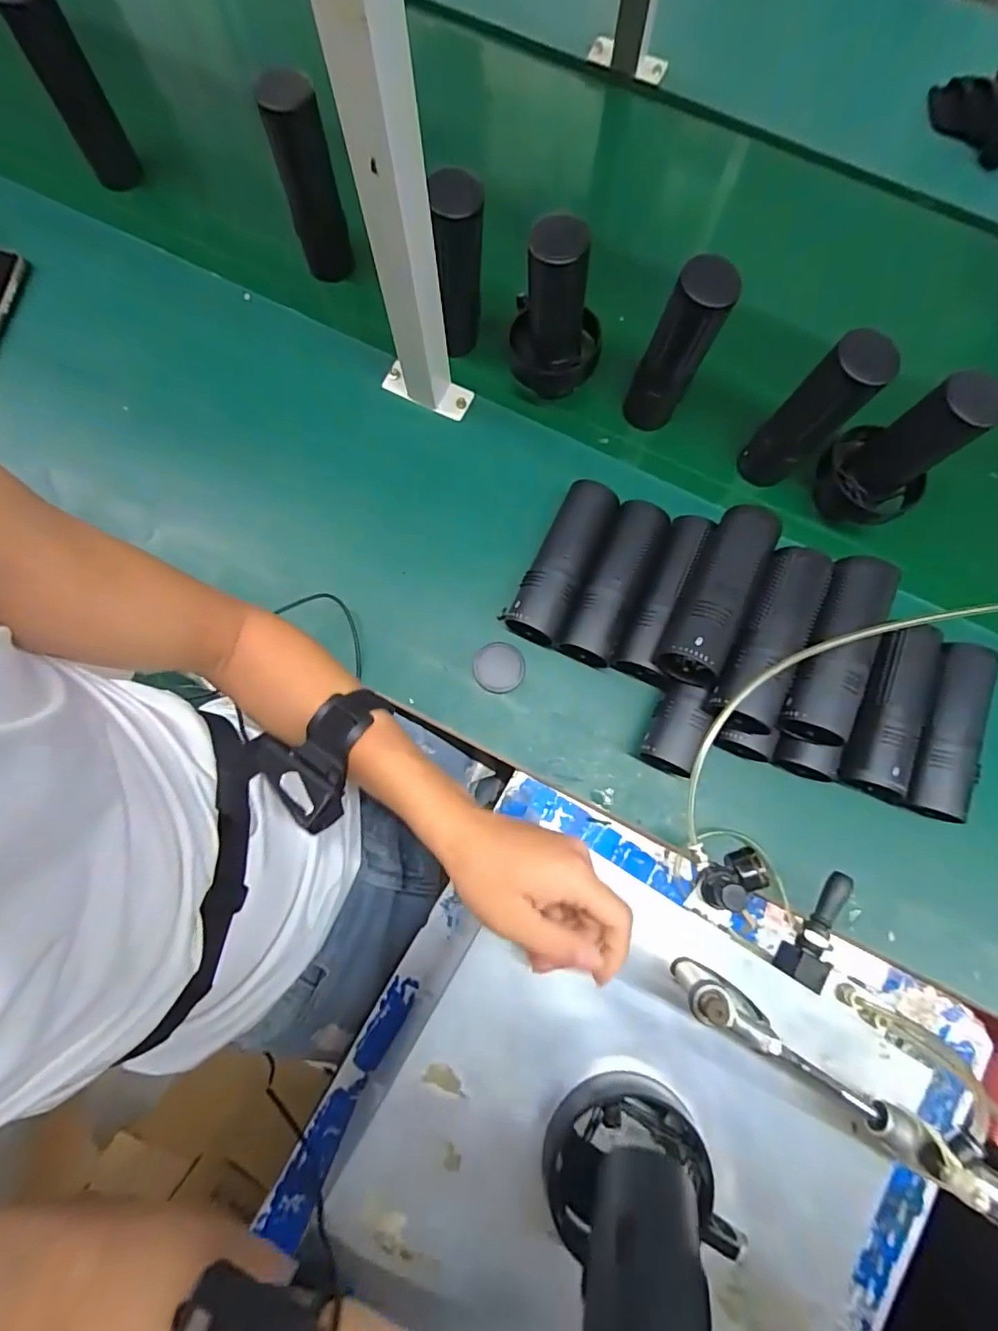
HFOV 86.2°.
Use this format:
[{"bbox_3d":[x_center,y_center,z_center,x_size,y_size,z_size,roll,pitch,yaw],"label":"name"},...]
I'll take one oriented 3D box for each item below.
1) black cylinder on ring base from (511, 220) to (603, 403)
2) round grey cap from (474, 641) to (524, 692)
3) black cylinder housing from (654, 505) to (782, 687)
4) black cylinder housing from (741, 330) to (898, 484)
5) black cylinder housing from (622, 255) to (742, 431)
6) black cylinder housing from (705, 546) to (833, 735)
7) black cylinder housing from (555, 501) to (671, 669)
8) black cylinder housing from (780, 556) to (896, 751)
[{"bbox_3d":[0.059,-0.354,0.533,0.090,0.167,0.092,6,79,1],"label":"black cylinder on ring base"},{"bbox_3d":[0.000,0.003,0.545,0.051,0.005,0.051,0,79,0],"label":"round grey cap"},{"bbox_3d":[0.197,-0.069,0.474,0.054,0.046,0.167,27,81,4],"label":"black cylinder housing"},{"bbox_3d":[0.298,-0.238,0.514,0.058,0.165,0.060,44,82,8],"label":"black cylinder housing"},{"bbox_3d":[0.172,-0.306,0.527,0.059,0.168,0.043,24,80,5],"label":"black cylinder housing"},{"bbox_3d":[0.236,-0.023,0.464,0.057,0.046,0.167,24,81,4],"label":"black cylinder housing"},{"bbox_3d":[0.114,-0.081,0.533,0.053,0.047,0.164,24,81,4],"label":"black cylinder housing"},{"bbox_3d":[0.294,-0.018,0.464,0.062,0.050,0.164,26,81,4],"label":"black cylinder housing"}]

